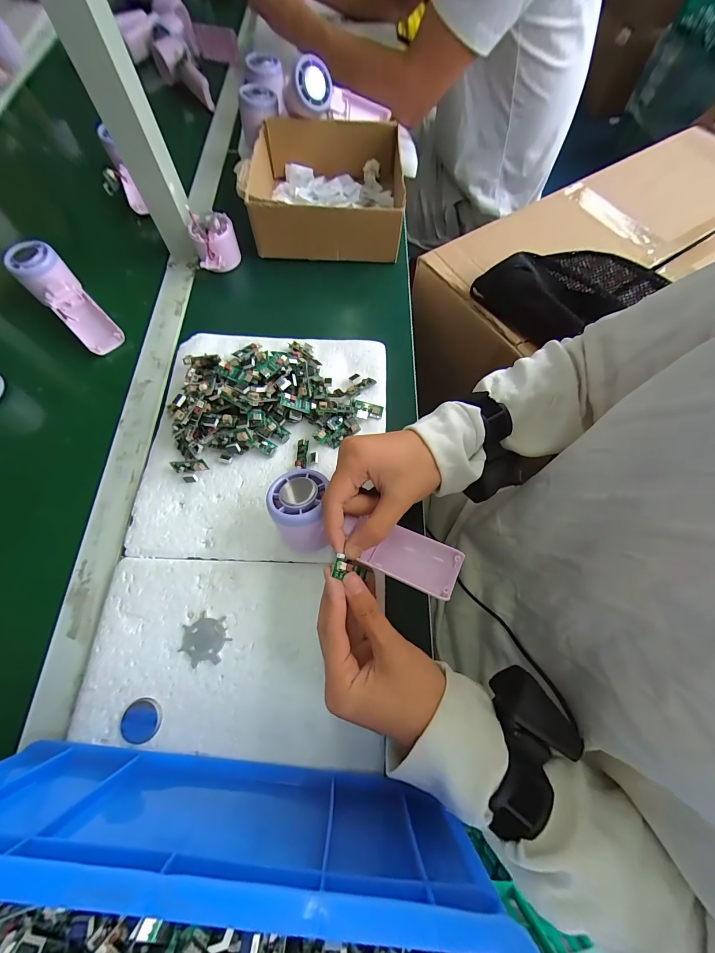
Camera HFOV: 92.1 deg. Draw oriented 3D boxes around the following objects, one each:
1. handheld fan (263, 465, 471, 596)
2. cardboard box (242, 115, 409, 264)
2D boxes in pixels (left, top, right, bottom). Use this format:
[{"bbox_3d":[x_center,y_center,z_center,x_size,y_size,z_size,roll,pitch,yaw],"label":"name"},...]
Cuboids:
[{"bbox_3d":[0.002,0.048,0.294,0.164,0.045,0.058,23,67,8],"label":"handheld fan"},{"bbox_3d":[-0.044,-0.422,0.511,0.207,0.086,0.225,1,68,0],"label":"cardboard box"}]

